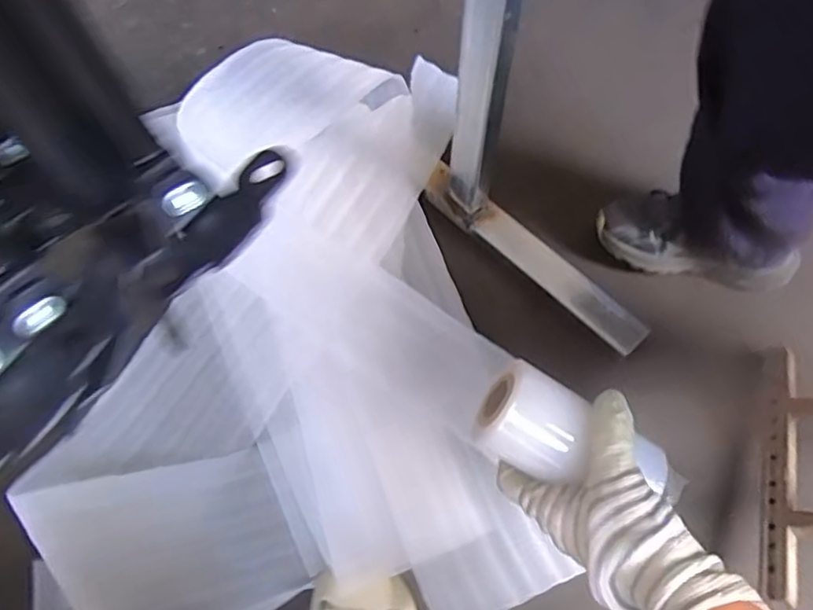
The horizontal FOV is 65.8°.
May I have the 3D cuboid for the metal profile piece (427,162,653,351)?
[{"bbox_3d":[0.164,-0.070,0.836,0.354,0.020,0.056,42,74,19],"label":"metal profile piece"}]

